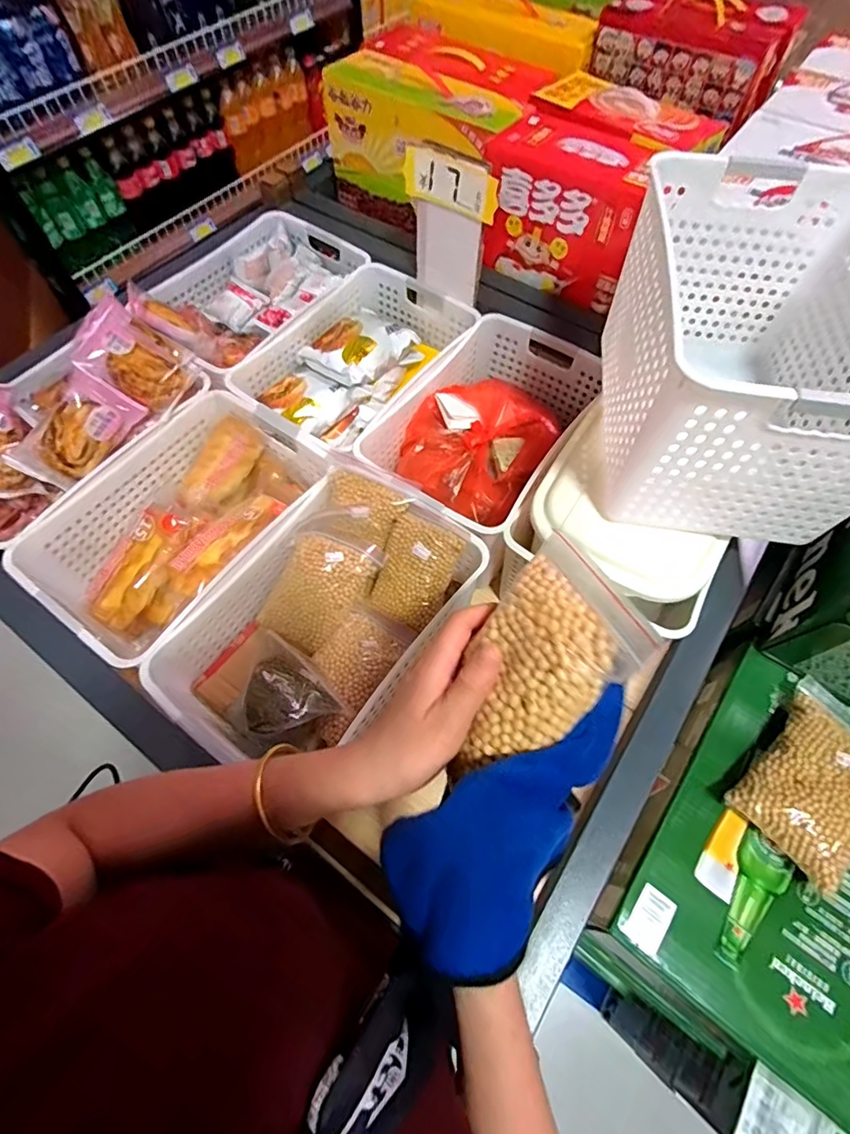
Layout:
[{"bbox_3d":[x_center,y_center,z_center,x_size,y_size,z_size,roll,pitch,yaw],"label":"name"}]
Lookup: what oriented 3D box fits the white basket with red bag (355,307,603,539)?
[{"bbox_3d":[0.094,-0.213,0.768,0.228,0.122,0.376,29,70,15],"label":"white basket with red bag"}]

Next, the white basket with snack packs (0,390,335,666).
[{"bbox_3d":[-0.309,-0.056,0.683,0.248,0.110,0.358,32,71,17],"label":"white basket with snack packs"}]

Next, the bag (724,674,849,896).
[{"bbox_3d":[0.395,0.204,0.500,0.185,0.051,0.113,-39,69,-14],"label":"bag"}]

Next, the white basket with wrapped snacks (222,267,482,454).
[{"bbox_3d":[-0.102,-0.326,0.833,0.245,0.104,0.356,37,72,18],"label":"white basket with wrapped snacks"}]

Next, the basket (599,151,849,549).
[{"bbox_3d":[0.331,-0.223,0.531,0.236,0.225,0.354,7,65,6],"label":"basket"}]

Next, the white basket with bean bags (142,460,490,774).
[{"bbox_3d":[-0.132,0.051,0.629,0.194,0.100,0.364,38,72,19],"label":"white basket with bean bags"}]

